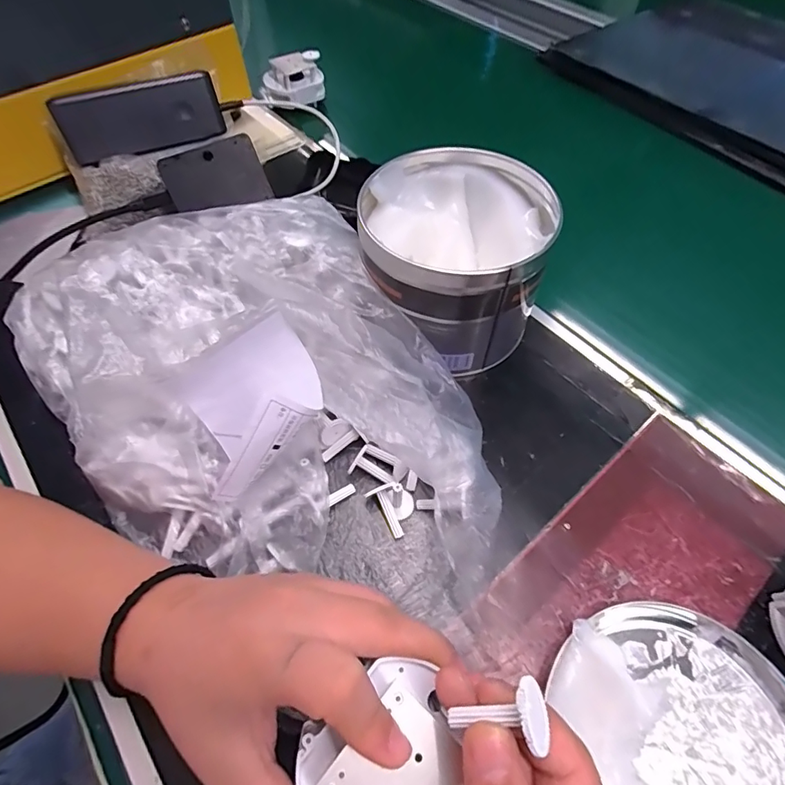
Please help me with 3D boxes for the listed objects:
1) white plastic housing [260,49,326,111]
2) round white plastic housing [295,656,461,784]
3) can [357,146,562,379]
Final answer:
[{"bbox_3d":[-0.118,-0.366,0.535,0.074,0.039,0.052,-11,58,-7],"label":"white plastic housing"},{"bbox_3d":[-0.003,0.138,0.161,0.057,0.025,0.063,-21,60,-9],"label":"round white plastic housing"},{"bbox_3d":[0.047,-0.092,0.329,0.120,0.103,0.126,0,57,0],"label":"can"}]

